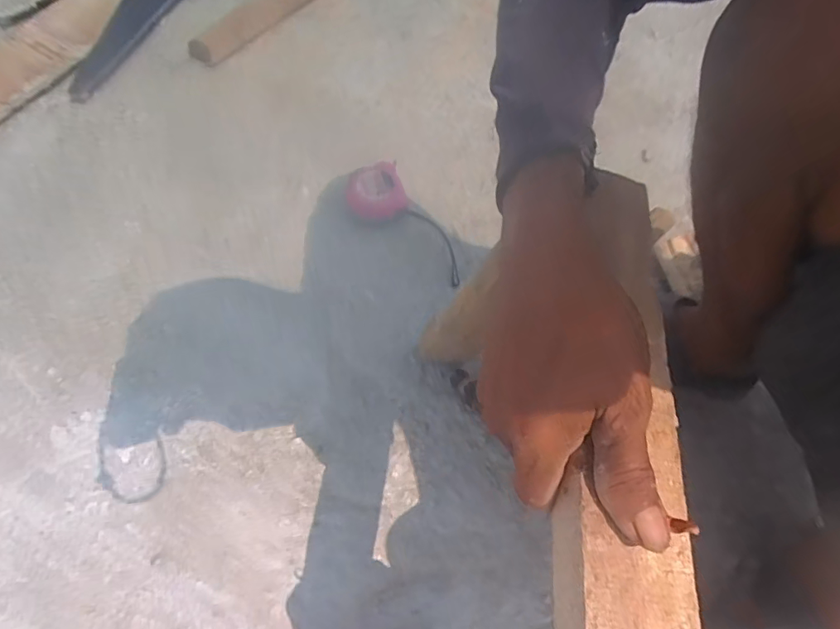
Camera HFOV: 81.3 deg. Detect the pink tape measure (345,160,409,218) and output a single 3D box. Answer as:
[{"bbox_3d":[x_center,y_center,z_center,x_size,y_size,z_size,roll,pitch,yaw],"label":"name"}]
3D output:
[{"bbox_3d":[-0.059,-0.162,0.646,0.075,0.024,0.075,-13,64,-10],"label":"pink tape measure"}]

